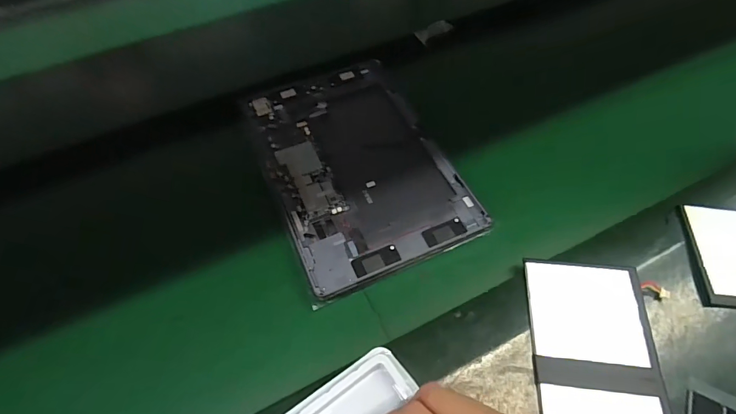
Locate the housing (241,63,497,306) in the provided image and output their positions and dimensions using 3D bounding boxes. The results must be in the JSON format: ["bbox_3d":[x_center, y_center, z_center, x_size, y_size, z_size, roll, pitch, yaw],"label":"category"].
[{"bbox_3d":[-0.016,-0.051,0.393,0.161,0.012,0.253,-20,59,-12],"label":"housing"}]

